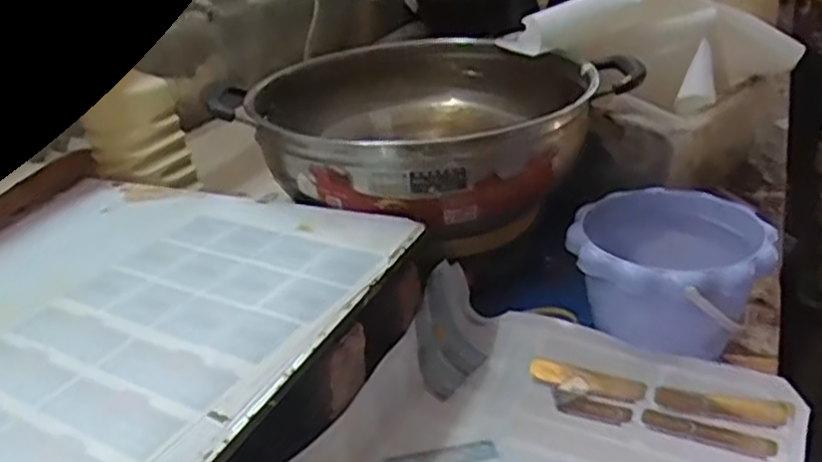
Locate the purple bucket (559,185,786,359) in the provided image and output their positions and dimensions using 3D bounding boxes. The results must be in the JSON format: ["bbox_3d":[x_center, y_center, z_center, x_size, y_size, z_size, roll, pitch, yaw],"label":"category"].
[{"bbox_3d":[0.220,0.045,0.643,0.158,0.121,0.168,-1,28,0],"label":"purple bucket"}]

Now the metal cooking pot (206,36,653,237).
[{"bbox_3d":[-0.016,-0.115,0.793,0.406,0.097,0.406,-1,28,0],"label":"metal cooking pot"}]

